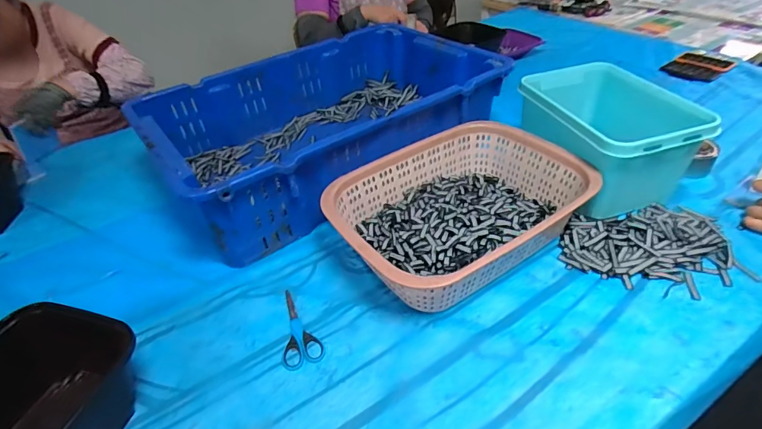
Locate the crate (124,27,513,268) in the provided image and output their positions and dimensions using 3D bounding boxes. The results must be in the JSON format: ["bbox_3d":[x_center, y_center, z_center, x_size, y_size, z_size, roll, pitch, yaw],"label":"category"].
[{"bbox_3d":[-0.104,-0.186,0.835,0.622,0.154,0.420,-29,44,-23],"label":"crate"}]

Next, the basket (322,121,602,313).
[{"bbox_3d":[0.116,-0.007,0.647,0.366,0.101,0.266,-25,43,-20],"label":"basket"}]

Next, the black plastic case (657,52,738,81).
[{"bbox_3d":[0.792,-0.369,1.060,0.143,0.017,0.118,-27,44,-22],"label":"black plastic case"}]

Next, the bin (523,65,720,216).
[{"bbox_3d":[0.381,-0.132,0.720,0.197,0.149,0.252,-13,40,-7],"label":"bin"}]

